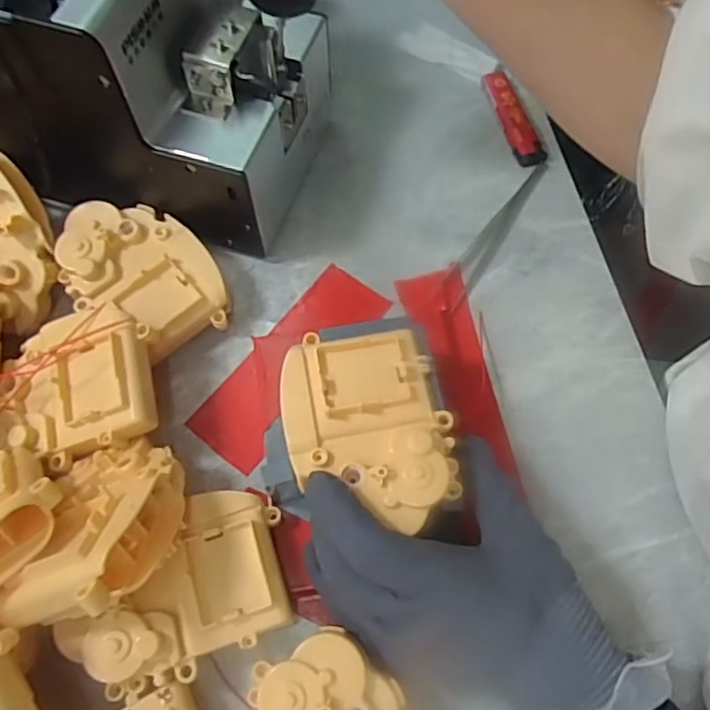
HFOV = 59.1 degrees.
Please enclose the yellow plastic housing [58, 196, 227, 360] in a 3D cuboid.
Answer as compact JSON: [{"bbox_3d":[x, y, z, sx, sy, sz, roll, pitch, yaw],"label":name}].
[{"bbox_3d":[-0.122,-0.044,0.362,0.100,0.040,0.069,42,72,17],"label":"yellow plastic housing"}]

